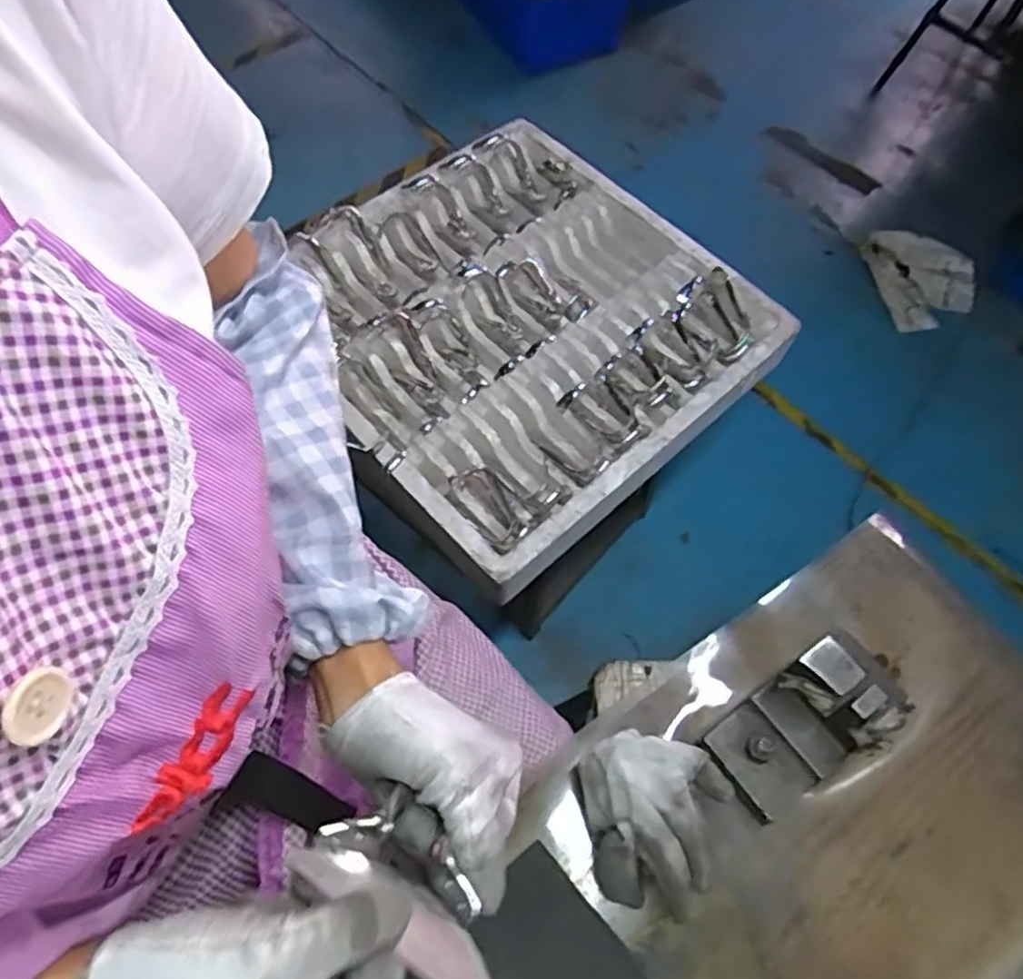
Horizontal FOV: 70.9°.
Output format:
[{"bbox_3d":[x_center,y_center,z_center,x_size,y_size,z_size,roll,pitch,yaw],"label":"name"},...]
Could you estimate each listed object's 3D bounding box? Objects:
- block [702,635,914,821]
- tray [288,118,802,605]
[{"bbox_3d":[0.177,0.148,0.444,0.095,0.074,0.061,-34,69,-19],"label":"block"},{"bbox_3d":[-0.001,-0.224,0.946,0.570,0.050,0.553,-39,70,-21],"label":"tray"}]

